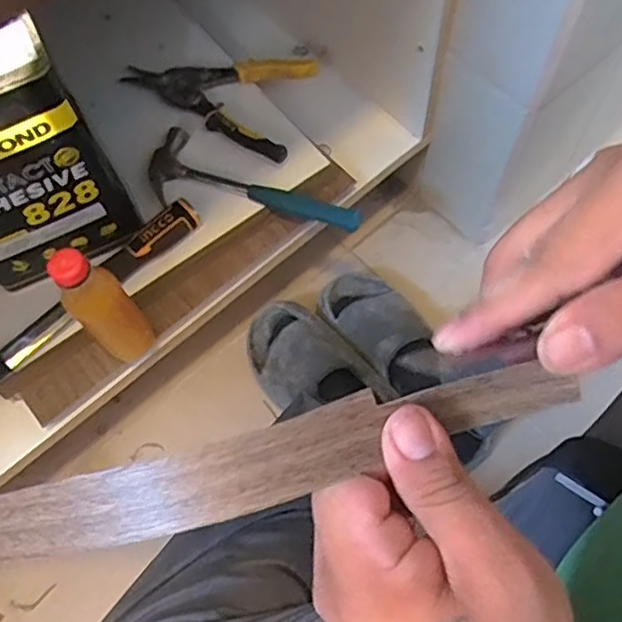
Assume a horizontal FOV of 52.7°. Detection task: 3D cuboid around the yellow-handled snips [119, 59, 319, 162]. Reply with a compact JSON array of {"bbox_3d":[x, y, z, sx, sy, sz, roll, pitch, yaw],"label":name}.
[{"bbox_3d":[-0.122,-0.260,0.757,0.231,0.034,0.127,15,69,9],"label":"yellow-handled snips"}]

